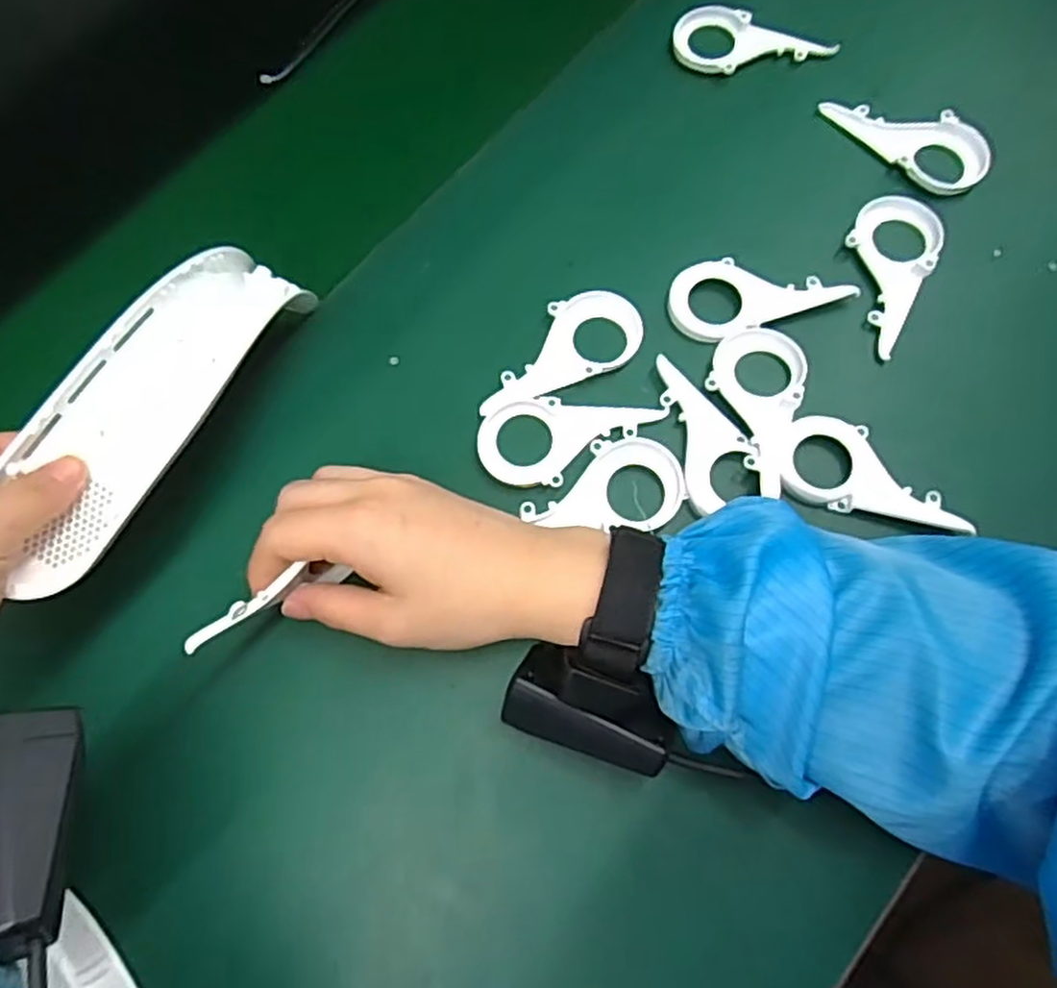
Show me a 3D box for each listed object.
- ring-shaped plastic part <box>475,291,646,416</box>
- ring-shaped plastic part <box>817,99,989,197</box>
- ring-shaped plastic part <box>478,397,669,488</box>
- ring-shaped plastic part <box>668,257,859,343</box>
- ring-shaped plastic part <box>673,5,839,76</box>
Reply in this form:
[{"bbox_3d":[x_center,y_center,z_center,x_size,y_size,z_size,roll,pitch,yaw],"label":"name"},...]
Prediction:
[{"bbox_3d":[0.014,-0.077,0.383,0.091,0.006,0.047,-20,73,-5],"label":"ring-shaped plastic part"},{"bbox_3d":[0.214,-0.203,0.415,0.045,0.014,0.090,-40,76,-10],"label":"ring-shaped plastic part"},{"bbox_3d":[0.021,-0.025,0.369,0.090,0.004,0.044,4,73,2],"label":"ring-shaped plastic part"},{"bbox_3d":[0.117,-0.108,0.387,0.092,0.005,0.045,-19,73,-4],"label":"ring-shaped plastic part"},{"bbox_3d":[0.132,-0.275,0.444,0.090,0.005,0.048,-11,73,-2],"label":"ring-shaped plastic part"}]

